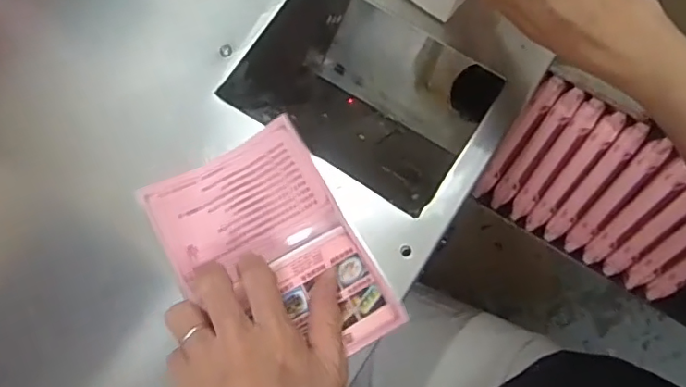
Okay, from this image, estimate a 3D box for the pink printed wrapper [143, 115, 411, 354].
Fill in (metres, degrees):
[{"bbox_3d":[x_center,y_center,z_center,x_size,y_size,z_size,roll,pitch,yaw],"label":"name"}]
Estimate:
[{"bbox_3d":[-0.048,0.040,0.363,0.113,0.018,0.160,-30,76,-7],"label":"pink printed wrapper"}]

